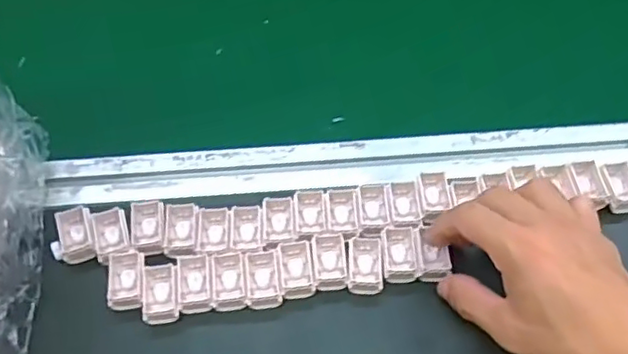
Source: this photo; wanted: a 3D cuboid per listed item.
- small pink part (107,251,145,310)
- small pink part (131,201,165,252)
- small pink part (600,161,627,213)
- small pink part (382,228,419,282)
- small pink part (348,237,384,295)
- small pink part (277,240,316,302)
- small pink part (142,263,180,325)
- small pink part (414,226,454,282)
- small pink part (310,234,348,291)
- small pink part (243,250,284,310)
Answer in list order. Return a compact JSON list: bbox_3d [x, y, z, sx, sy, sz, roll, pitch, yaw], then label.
[{"bbox_3d":[-0.120,0.065,0.396,0.021,0.007,0.038,-6,58,-4],"label":"small pink part"},{"bbox_3d":[-0.111,0.033,0.412,0.022,0.009,0.033,-3,58,-3],"label":"small pink part"},{"bbox_3d":[0.213,0.008,0.432,0.024,0.015,0.035,-4,58,-3],"label":"small pink part"},{"bbox_3d":[0.056,0.050,0.406,0.022,0.008,0.037,-2,58,-2],"label":"small pink part"},{"bbox_3d":[0.033,0.056,0.401,0.022,0.007,0.038,1,58,0],"label":"small pink part"},{"bbox_3d":[-0.011,0.059,0.399,0.021,0.008,0.037,-7,58,-5],"label":"small pink part"},{"bbox_3d":[-0.097,0.072,0.389,0.023,0.009,0.038,-8,58,-6],"label":"small pink part"},{"bbox_3d":[0.077,0.051,0.403,0.022,0.012,0.032,-3,58,-3],"label":"small pink part"},{"bbox_3d":[0.010,0.054,0.401,0.022,0.008,0.037,-5,58,-3],"label":"small pink part"},{"bbox_3d":[-0.033,0.065,0.395,0.022,0.010,0.037,-8,58,-5],"label":"small pink part"}]

